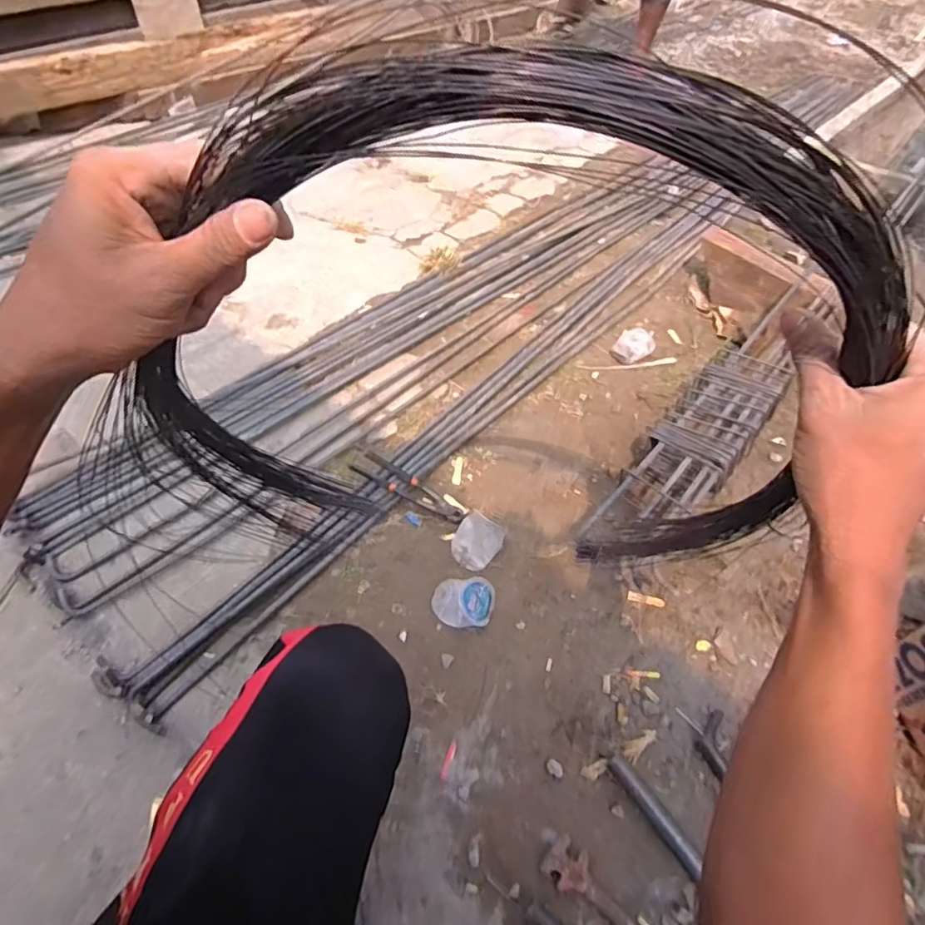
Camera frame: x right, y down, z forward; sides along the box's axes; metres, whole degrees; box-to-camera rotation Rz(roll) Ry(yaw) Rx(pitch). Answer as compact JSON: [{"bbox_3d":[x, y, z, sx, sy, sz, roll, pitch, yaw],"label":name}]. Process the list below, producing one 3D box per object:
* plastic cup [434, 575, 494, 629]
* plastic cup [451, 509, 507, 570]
[{"bbox_3d":[0.005,0.226,0.900,0.099,0.038,0.077,-4,53,-8],"label":"plastic cup"},{"bbox_3d":[0.019,0.132,0.968,0.094,0.048,0.087,31,56,19],"label":"plastic cup"}]

